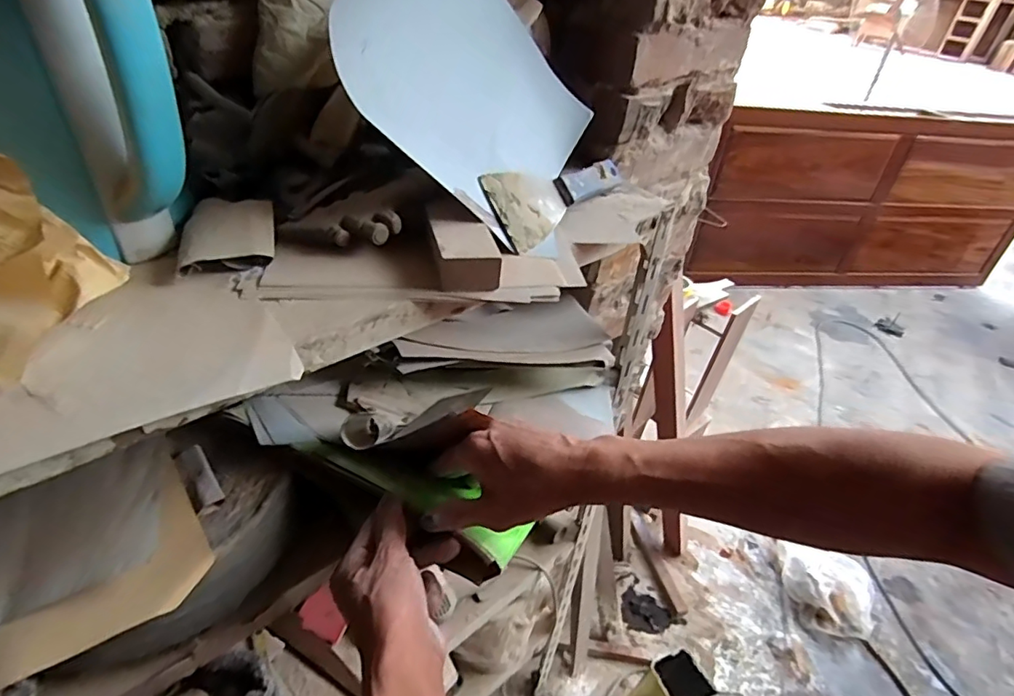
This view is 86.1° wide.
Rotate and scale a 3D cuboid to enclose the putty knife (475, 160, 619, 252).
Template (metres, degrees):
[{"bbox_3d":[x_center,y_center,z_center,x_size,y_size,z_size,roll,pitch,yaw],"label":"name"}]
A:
[{"bbox_3d":[0.054,-0.157,0.533,0.215,0.013,0.071,-38,98,-44],"label":"putty knife"}]

